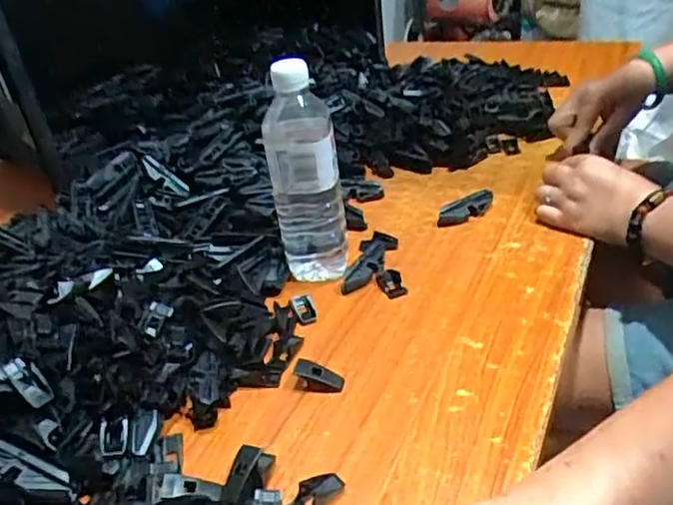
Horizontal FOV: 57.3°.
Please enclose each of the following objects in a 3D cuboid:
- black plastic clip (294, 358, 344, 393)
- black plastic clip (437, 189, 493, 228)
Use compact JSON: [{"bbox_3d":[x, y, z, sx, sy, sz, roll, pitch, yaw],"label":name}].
[{"bbox_3d":[-0.015,0.100,0.492,0.041,0.016,0.021,7,35,21],"label":"black plastic clip"},{"bbox_3d":[0.146,-0.052,0.682,0.076,0.020,0.018,-23,36,-23],"label":"black plastic clip"}]

